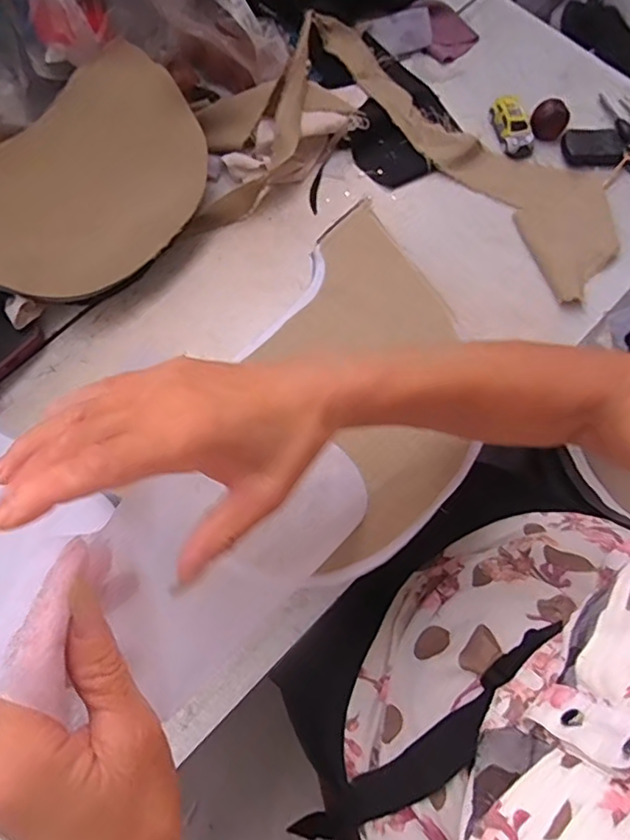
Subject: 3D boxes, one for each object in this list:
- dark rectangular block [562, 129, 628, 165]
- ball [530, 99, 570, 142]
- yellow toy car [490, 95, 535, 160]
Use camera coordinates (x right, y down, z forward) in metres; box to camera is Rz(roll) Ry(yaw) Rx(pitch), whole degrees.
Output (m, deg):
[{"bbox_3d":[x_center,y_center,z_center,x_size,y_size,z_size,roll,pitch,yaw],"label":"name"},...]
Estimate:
[{"bbox_3d":[0.273,-0.269,0.554,0.056,0.010,0.034,3,74,1],"label":"dark rectangular block"},{"bbox_3d":[0.232,-0.297,0.560,0.034,0.029,0.034,0,74,0],"label":"ball"},{"bbox_3d":[0.196,-0.294,0.560,0.028,0.021,0.063,-13,74,-3],"label":"yellow toy car"}]

